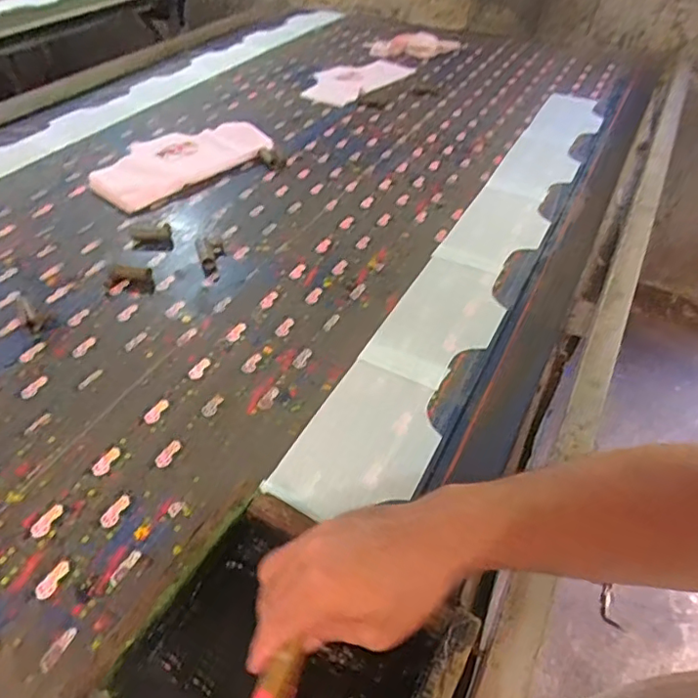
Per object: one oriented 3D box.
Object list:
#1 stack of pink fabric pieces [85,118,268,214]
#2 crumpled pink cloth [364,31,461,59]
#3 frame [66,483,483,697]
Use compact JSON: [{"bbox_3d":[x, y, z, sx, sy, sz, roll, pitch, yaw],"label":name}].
[{"bbox_3d":[-0.320,-0.360,1.052,0.169,0.031,0.321,33,54,31],"label":"stack of pink fabric pieces"},{"bbox_3d":[0.183,-0.851,1.569,0.261,0.048,0.117,-4,44,-3],"label":"crumpled pink cloth"},{"bbox_3d":[-0.047,0.244,0.428,0.242,0.062,0.203,23,49,24],"label":"frame"}]

